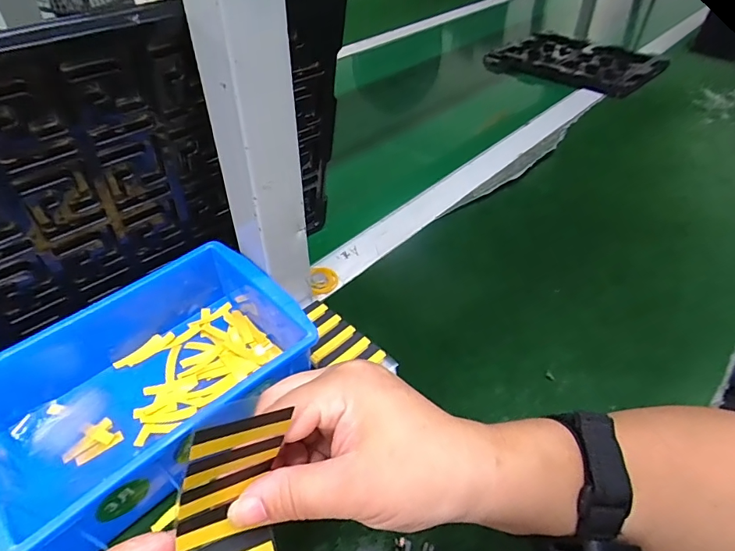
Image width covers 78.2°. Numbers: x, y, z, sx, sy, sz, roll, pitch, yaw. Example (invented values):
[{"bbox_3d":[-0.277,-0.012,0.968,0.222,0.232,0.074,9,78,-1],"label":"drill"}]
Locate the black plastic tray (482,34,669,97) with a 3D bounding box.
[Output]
[{"bbox_3d":[0.375,-0.395,0.821,0.274,0.018,0.219,33,53,31],"label":"black plastic tray"}]

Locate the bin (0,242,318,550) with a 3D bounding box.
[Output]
[{"bbox_3d":[-0.150,0.068,0.310,0.142,0.060,0.200,35,53,29],"label":"bin"}]

